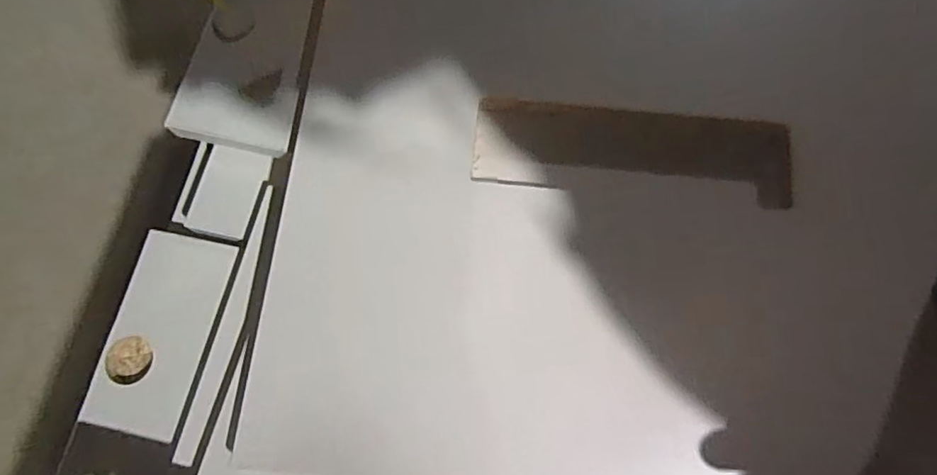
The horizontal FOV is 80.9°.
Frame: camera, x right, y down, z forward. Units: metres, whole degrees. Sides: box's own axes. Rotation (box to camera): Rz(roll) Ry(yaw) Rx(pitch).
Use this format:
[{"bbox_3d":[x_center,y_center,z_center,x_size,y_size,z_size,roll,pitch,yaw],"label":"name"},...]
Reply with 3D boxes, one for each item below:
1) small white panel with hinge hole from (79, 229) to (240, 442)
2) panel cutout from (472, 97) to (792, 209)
[{"bbox_3d":[-0.228,0.070,0.414,0.071,0.016,0.145,11,76,4],"label":"small white panel with hinge hole"},{"bbox_3d":[0.113,-0.063,0.393,0.216,0.016,0.061,6,91,6],"label":"panel cutout"}]

